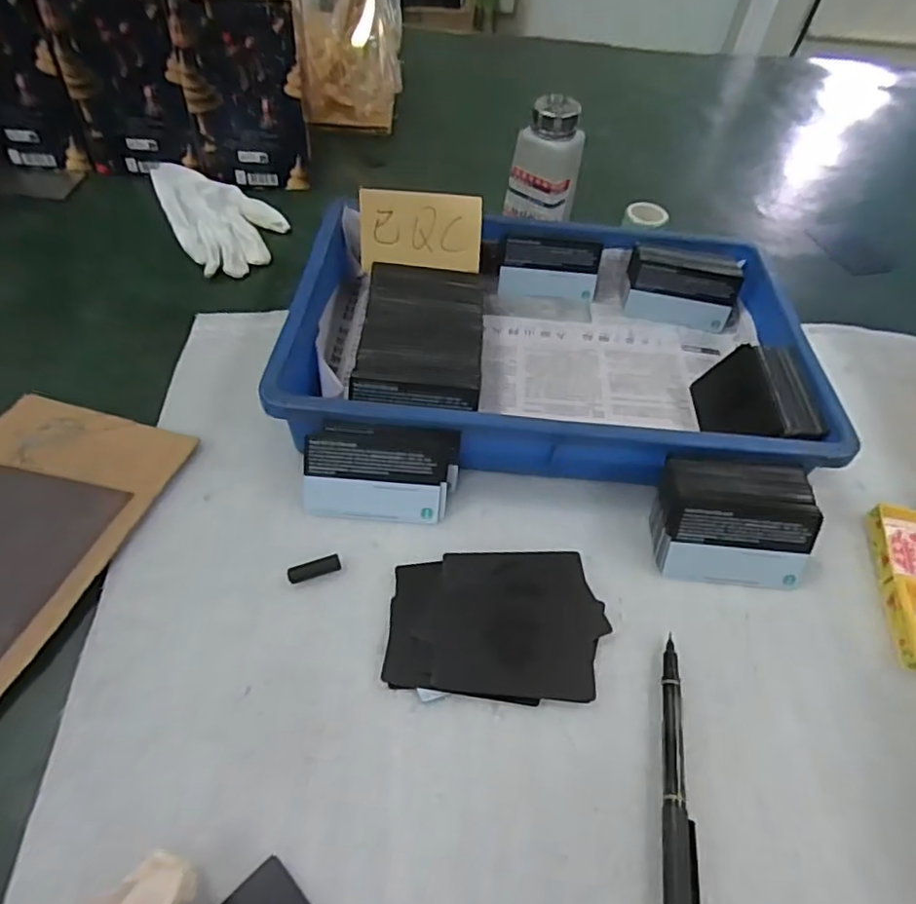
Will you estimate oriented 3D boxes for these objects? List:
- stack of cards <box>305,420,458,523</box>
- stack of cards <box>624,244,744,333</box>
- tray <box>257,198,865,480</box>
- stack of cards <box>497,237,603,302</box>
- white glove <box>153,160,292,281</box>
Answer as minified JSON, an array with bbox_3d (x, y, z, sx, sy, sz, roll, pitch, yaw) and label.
[{"bbox_3d":[-0.048,0.013,0.388,0.094,0.061,0.011,5,16,-4],"label":"stack of cards"},{"bbox_3d":[0.189,-0.138,0.521,0.090,0.053,0.028,15,51,6],"label":"stack of cards"},{"bbox_3d":[0.065,-0.084,0.465,0.357,0.057,0.237,5,51,-2],"label":"tray"},{"bbox_3d":[0.080,-0.158,0.535,0.084,0.045,0.023,6,49,0],"label":"stack of cards"},{"bbox_3d":[-0.230,-0.235,0.591,0.091,0.019,0.193,-25,58,-24],"label":"white glove"}]

